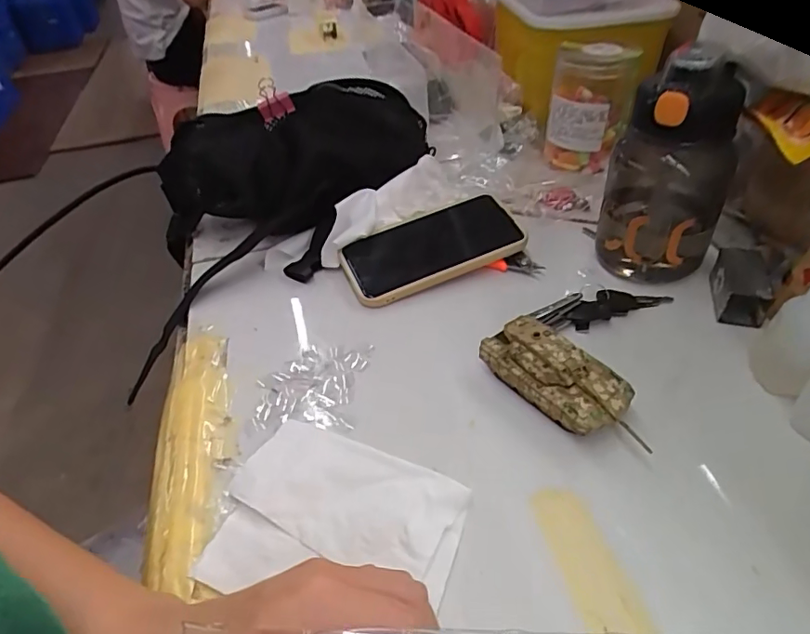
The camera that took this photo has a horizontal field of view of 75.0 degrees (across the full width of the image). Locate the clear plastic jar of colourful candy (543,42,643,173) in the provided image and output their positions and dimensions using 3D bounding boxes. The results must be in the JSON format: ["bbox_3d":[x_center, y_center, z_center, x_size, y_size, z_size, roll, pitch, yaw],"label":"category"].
[{"bbox_3d":[0.202,-0.229,0.577,0.086,0.115,0.071,6,43,12],"label":"clear plastic jar of colourful candy"}]

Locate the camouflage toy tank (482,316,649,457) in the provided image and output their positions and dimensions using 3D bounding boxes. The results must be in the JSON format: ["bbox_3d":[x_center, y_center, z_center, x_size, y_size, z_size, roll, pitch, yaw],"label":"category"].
[{"bbox_3d":[0.104,0.040,0.347,0.047,0.037,0.108,-33,49,-28],"label":"camouflage toy tank"}]

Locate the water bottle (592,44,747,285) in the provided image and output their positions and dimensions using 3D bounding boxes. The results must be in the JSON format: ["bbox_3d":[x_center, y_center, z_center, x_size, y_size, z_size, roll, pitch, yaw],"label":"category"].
[{"bbox_3d":[0.206,-0.112,0.410,0.088,0.169,0.075,12,44,19],"label":"water bottle"}]

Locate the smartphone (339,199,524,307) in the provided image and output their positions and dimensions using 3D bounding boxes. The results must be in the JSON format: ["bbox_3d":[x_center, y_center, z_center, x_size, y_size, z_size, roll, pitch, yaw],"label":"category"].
[{"bbox_3d":[0.023,-0.065,0.478,0.160,0.014,0.083,-22,47,-10],"label":"smartphone"}]

